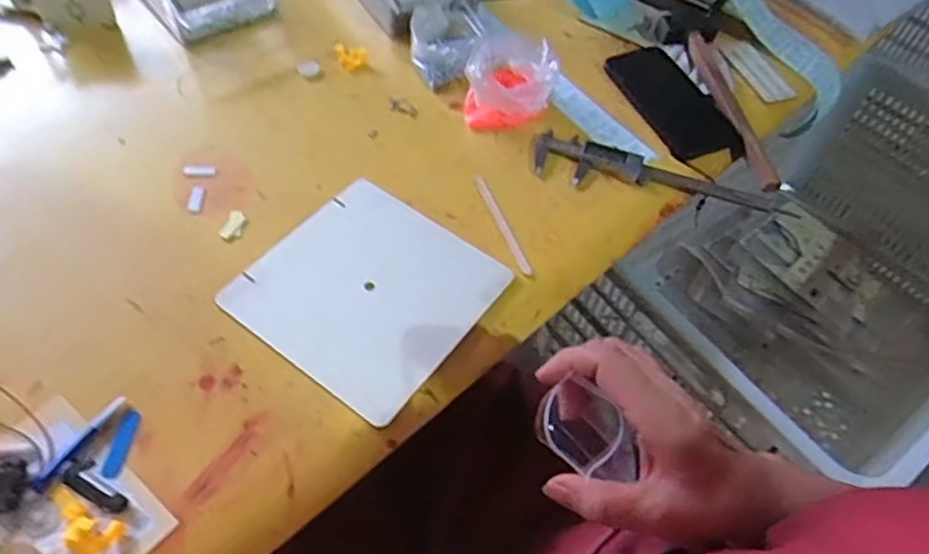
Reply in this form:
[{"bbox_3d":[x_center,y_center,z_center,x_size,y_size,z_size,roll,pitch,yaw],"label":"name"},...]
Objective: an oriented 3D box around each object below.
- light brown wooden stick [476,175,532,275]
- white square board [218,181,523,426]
[{"bbox_3d":[0.035,-0.050,0.597,0.010,0.004,0.121,-13,55,-15],"label":"light brown wooden stick"},{"bbox_3d":[-0.079,0.007,0.541,0.177,0.009,0.177,33,58,17],"label":"white square board"}]

